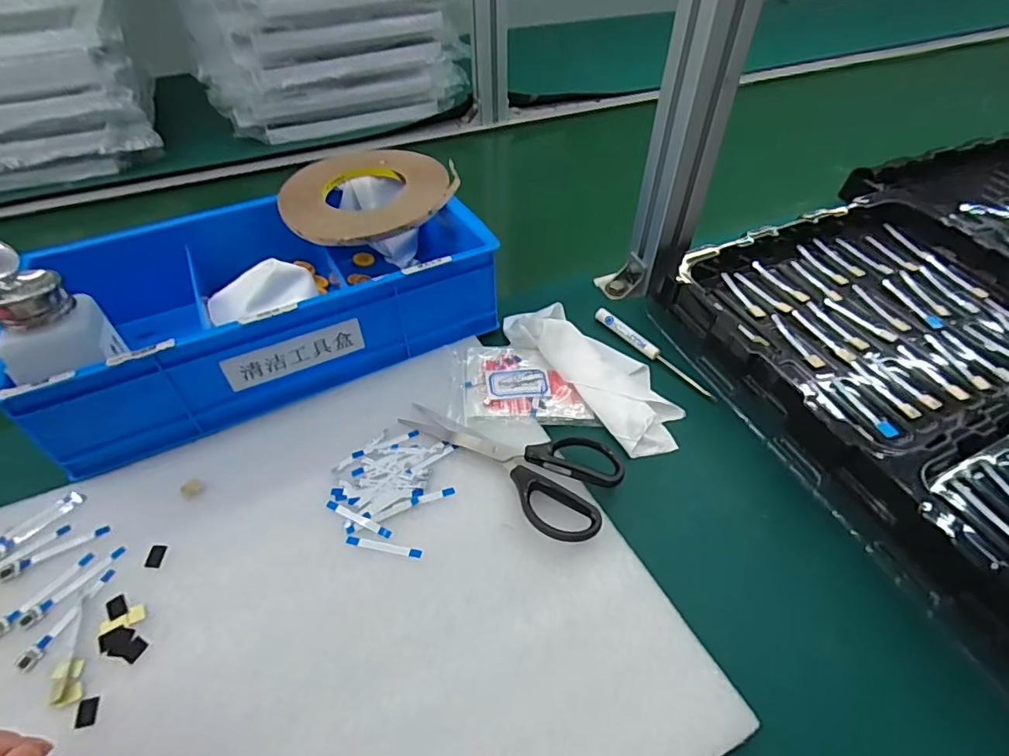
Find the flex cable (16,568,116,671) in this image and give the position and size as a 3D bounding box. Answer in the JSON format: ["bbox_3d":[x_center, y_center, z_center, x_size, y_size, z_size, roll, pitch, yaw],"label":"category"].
[{"bbox_3d":[-0.254,0.139,0.311,0.010,0.004,0.059,21,51,17],"label":"flex cable"}]

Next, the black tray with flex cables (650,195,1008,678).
[{"bbox_3d":[0.370,0.025,0.388,0.317,0.045,0.464,-19,51,-17],"label":"black tray with flex cables"}]

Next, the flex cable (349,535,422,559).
[{"bbox_3d":[-0.077,0.108,0.341,0.049,0.004,0.006,9,49,8],"label":"flex cable"}]

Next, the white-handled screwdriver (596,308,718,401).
[{"bbox_3d":[0.127,-0.023,0.457,0.013,0.011,0.125,-33,56,-26],"label":"white-handled screwdriver"}]

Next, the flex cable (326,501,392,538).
[{"bbox_3d":[-0.097,0.093,0.352,0.048,0.004,0.006,20,51,17],"label":"flex cable"}]

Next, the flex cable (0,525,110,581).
[{"bbox_3d":[-0.284,0.109,0.338,0.060,0.005,0.010,-23,52,-20],"label":"flex cable"}]

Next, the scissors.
[{"bbox_3d":[-0.002,0.054,0.378,0.160,0.014,0.071,22,51,18],"label":"scissors"}]

